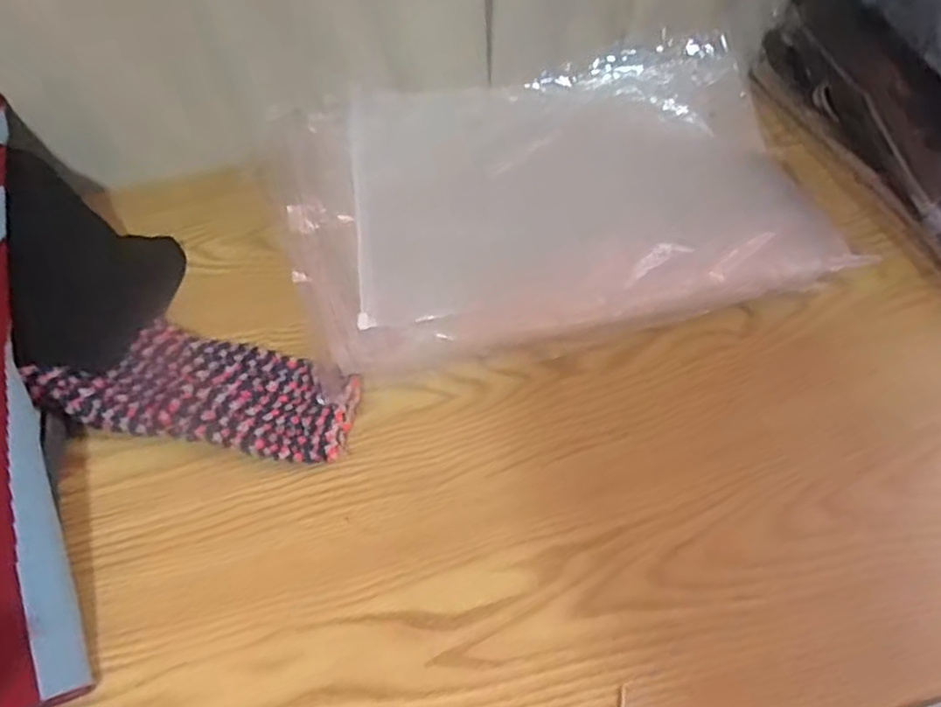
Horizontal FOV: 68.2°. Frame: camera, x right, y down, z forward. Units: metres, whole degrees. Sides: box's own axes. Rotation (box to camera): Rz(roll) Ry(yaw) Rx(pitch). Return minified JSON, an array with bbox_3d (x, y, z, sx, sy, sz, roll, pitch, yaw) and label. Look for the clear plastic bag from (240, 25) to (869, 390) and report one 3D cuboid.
[{"bbox_3d":[0.059,-0.146,0.584,0.433,0.046,0.318,-13,51,-8],"label":"clear plastic bag"}]

